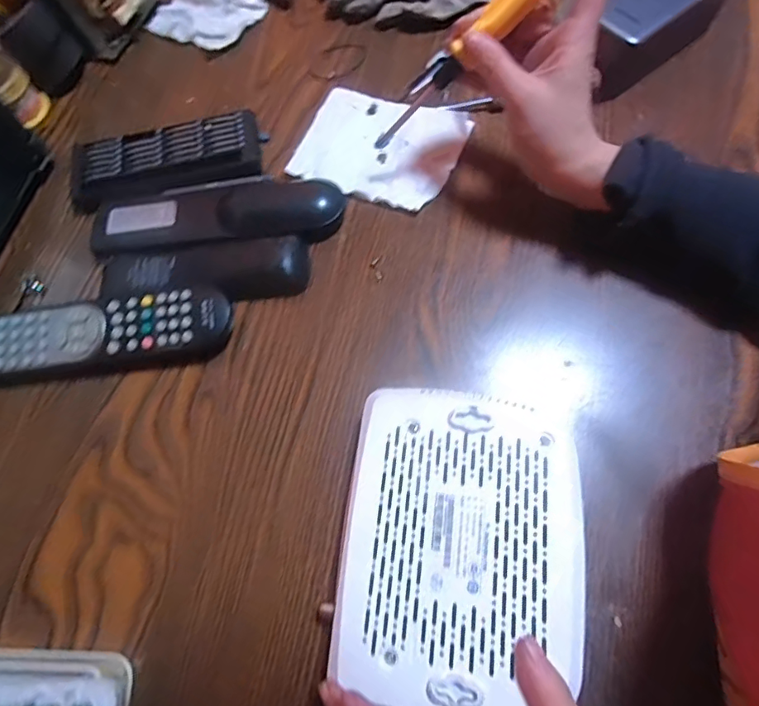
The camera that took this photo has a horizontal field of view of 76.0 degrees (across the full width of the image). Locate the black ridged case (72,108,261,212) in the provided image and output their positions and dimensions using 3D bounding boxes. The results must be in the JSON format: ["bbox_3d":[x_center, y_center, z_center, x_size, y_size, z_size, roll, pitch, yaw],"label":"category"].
[{"bbox_3d":[-0.175,-0.155,0.400,0.151,0.016,0.072,-11,70,-1],"label":"black ridged case"}]

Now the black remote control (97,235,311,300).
[{"bbox_3d":[-0.129,-0.057,0.359,0.151,0.022,0.045,-6,70,1],"label":"black remote control"}]

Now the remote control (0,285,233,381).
[{"bbox_3d":[-0.196,-0.011,0.343,0.183,0.027,0.049,-7,70,0],"label":"remote control"}]

